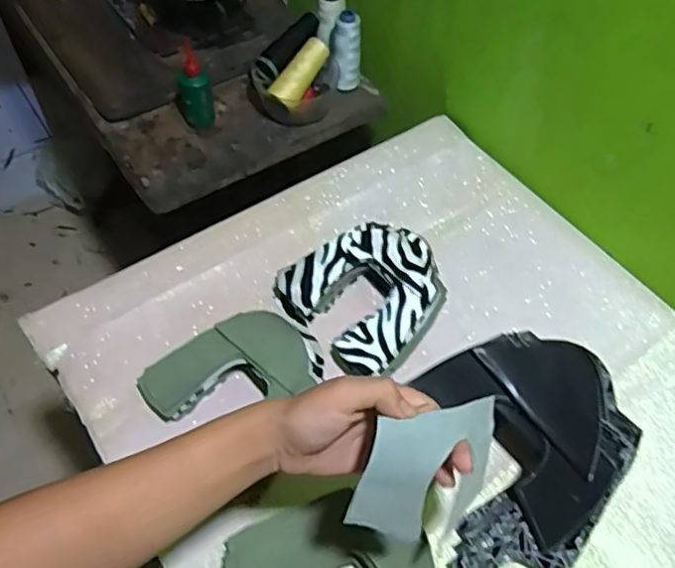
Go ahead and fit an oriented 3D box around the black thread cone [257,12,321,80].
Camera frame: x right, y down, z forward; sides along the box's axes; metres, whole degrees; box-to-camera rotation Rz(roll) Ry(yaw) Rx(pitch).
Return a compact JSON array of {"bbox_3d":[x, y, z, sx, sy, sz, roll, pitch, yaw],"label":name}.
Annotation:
[{"bbox_3d":[-0.066,-0.339,0.860,0.038,0.036,0.128,34,76,20],"label":"black thread cone"}]

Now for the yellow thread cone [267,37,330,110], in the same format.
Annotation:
[{"bbox_3d":[-0.054,-0.301,0.853,0.041,0.046,0.109,28,73,16],"label":"yellow thread cone"}]

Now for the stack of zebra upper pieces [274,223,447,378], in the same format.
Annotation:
[{"bbox_3d":[0.034,0.010,0.662,0.146,0.066,0.163,-31,62,-23],"label":"stack of zebra upper pieces"}]

